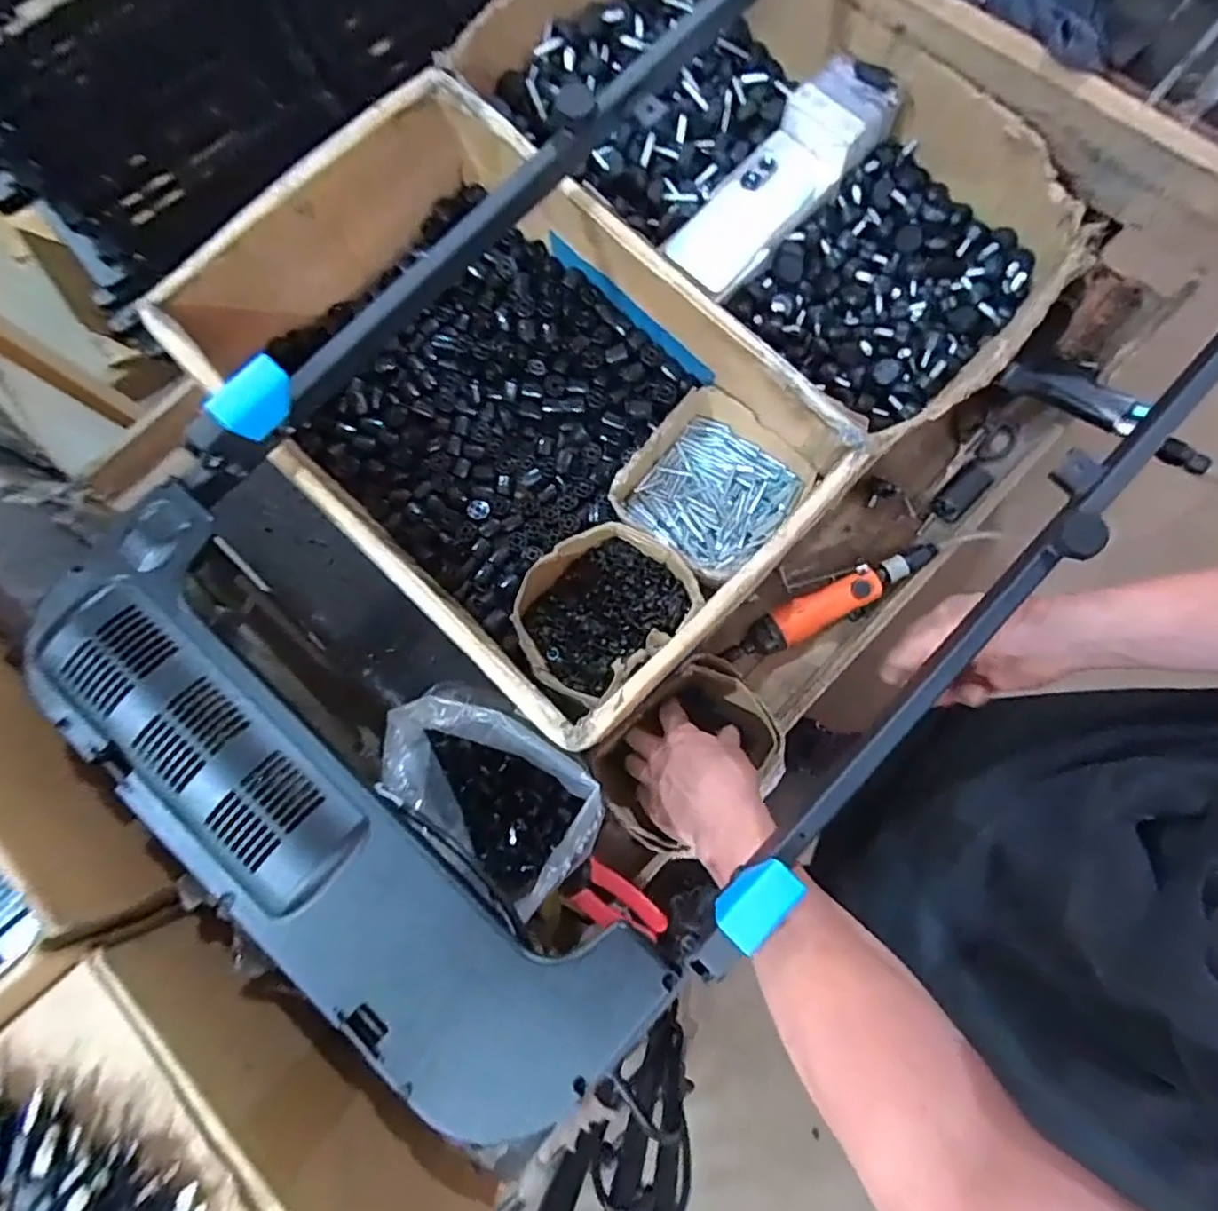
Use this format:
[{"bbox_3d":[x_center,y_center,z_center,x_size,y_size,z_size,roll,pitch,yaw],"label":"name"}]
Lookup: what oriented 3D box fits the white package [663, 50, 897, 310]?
[{"bbox_3d":[0.174,-0.431,0.673,0.265,0.049,0.100,-45,82,8],"label":"white package"}]

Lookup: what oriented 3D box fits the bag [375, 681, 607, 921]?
[{"bbox_3d":[-0.096,0.155,0.539,0.184,0.089,0.130,38,83,7],"label":"bag"}]

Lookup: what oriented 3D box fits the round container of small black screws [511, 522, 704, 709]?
[{"bbox_3d":[-0.004,-0.001,0.626,0.150,0.061,0.130,-43,82,-6],"label":"round container of small black screws"}]

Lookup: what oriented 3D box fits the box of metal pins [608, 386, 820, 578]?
[{"bbox_3d":[0.099,-0.113,0.641,0.147,0.061,0.155,39,83,7],"label":"box of metal pins"}]

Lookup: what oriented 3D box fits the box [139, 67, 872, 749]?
[{"bbox_3d":[-0.089,-0.173,0.613,0.521,0.165,0.340,43,83,7],"label":"box"}]

